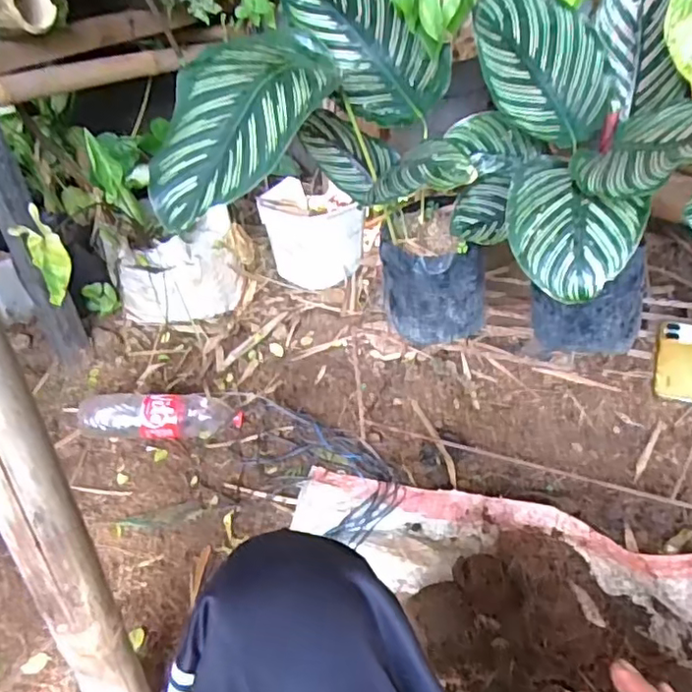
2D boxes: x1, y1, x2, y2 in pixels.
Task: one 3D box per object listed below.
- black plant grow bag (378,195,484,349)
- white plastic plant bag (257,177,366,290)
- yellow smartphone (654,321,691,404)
[{"bbox_3d":[0.129,-0.100,0.866,0.150,0.175,0.132,4,37,8],"label":"black plant grow bag"},{"bbox_3d":[-0.091,-0.292,1.607,0.262,0.220,0.187,-5,37,-4],"label":"white plastic plant bag"},{"bbox_3d":[0.456,0.018,0.803,0.077,0.010,0.171,5,40,25],"label":"yellow smartphone"}]

